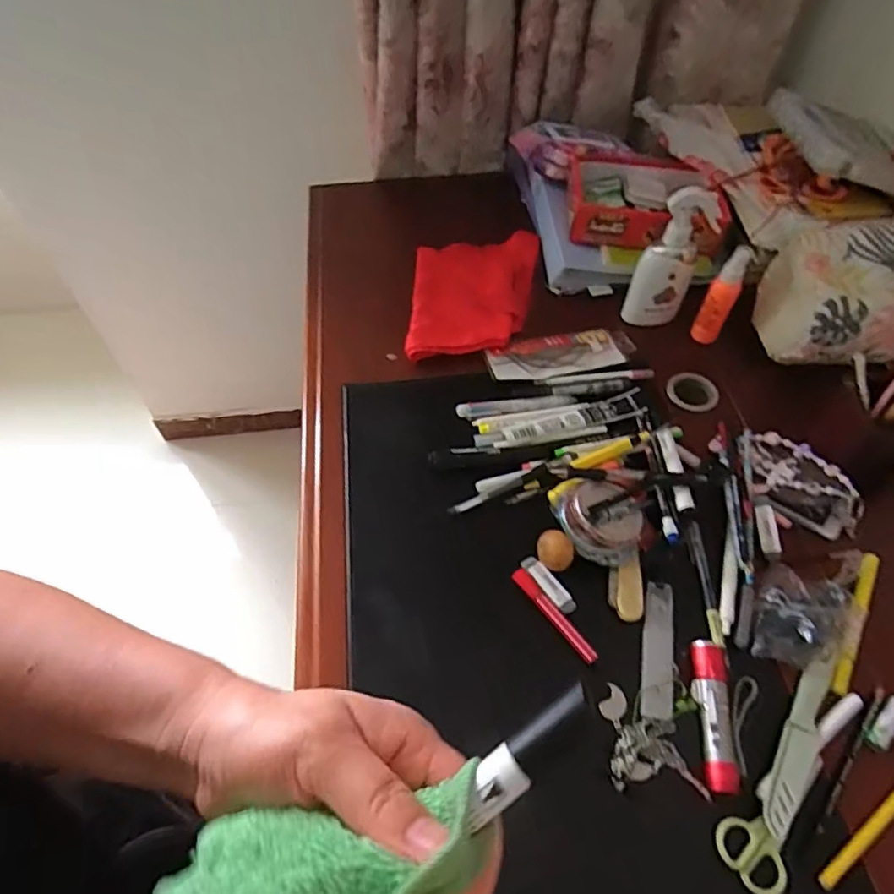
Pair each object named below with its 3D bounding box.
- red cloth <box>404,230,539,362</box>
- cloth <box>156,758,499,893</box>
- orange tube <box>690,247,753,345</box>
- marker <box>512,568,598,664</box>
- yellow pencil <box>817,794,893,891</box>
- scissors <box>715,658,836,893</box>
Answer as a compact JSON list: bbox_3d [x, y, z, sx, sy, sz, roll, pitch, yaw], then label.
[{"bbox_3d":[0.036,-0.206,0.773,0.159,0.016,0.213,2,55,2],"label":"red cloth"},{"bbox_3d":[-0.044,0.146,0.196,0.116,0.033,0.047,-21,56,8],"label":"cloth"},{"bbox_3d":[0.323,-0.173,0.703,0.033,0.129,0.031,25,58,17],"label":"orange tube"},{"bbox_3d":[0.098,0.154,0.541,0.015,0.009,0.102,-32,60,-21],"label":"marker"},{"bbox_3d":[0.332,0.283,0.448,0.143,0.010,0.012,-28,59,-18],"label":"yellow pencil"},{"bbox_3d":[0.265,0.247,0.465,0.049,0.017,0.186,28,59,19],"label":"scissors"}]

